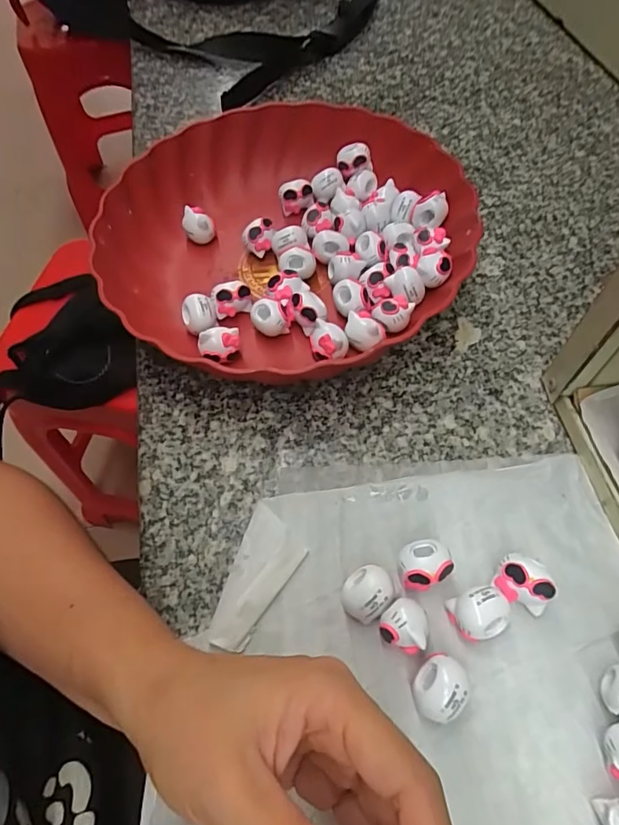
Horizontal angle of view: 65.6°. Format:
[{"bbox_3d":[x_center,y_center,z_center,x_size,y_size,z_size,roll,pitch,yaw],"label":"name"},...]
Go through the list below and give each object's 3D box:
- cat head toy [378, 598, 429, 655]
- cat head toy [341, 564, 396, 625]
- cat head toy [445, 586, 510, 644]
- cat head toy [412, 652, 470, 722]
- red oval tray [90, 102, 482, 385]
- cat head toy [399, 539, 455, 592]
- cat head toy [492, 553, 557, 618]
[{"bbox_3d":[0.043,0.097,0.219,0.020,0.025,0.020,-2,60,3],"label":"cat head toy"},{"bbox_3d":[0.027,0.086,0.228,0.025,0.019,0.022,-41,66,-18],"label":"cat head toy"},{"bbox_3d":[0.078,0.093,0.221,0.024,0.021,0.020,-15,60,-4],"label":"cat head toy"},{"bbox_3d":[0.056,0.119,0.208,0.022,0.019,0.025,8,61,8],"label":"cat head toy"},{"bbox_3d":[-0.017,-0.120,0.335,0.246,0.048,0.240,-31,63,-13],"label":"red oval tray"},{"bbox_3d":[0.055,0.074,0.233,0.024,0.018,0.020,-18,61,-6],"label":"cat head toy"},{"bbox_3d":[0.100,0.080,0.224,0.025,0.027,0.017,20,64,15],"label":"cat head toy"}]

